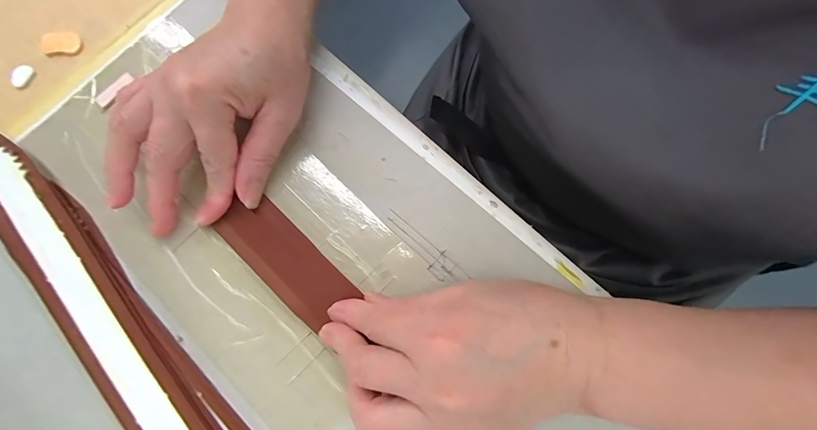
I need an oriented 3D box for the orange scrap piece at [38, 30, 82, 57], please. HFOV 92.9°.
[{"bbox_3d":[-0.254,-0.126,0.283,0.028,0.004,0.018,-13,77,-1],"label":"orange scrap piece"}]

